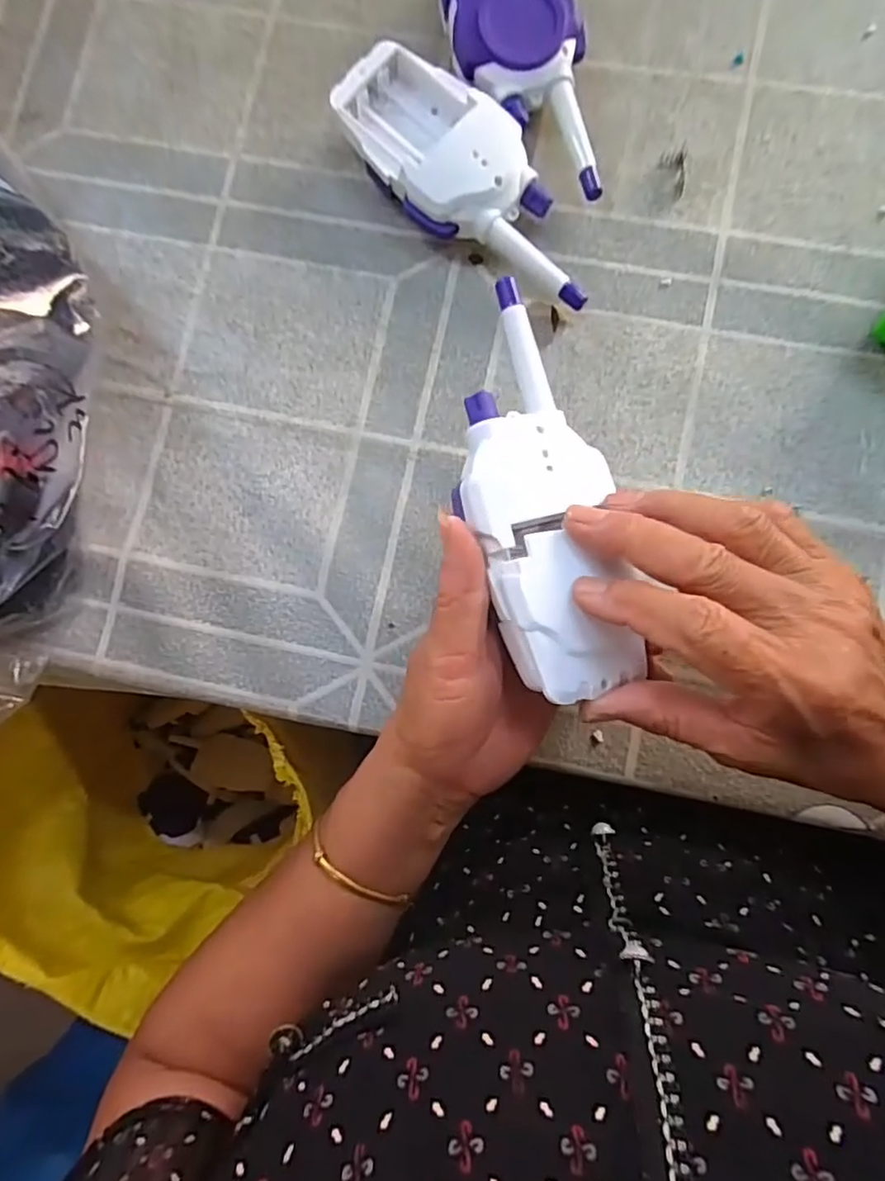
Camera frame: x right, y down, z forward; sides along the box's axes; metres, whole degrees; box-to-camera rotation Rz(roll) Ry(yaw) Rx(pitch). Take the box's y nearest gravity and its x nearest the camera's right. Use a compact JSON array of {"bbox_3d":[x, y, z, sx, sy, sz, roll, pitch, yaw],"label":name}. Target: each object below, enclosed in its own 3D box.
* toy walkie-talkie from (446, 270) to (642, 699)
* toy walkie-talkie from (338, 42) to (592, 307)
[{"bbox_3d":[0.037,-0.041,0.238,0.059,0.025,0.163,-10,83,4],"label":"toy walkie-talkie"},{"bbox_3d":[0.015,-0.207,0.307,0.153,0.032,0.064,38,90,5],"label":"toy walkie-talkie"}]

